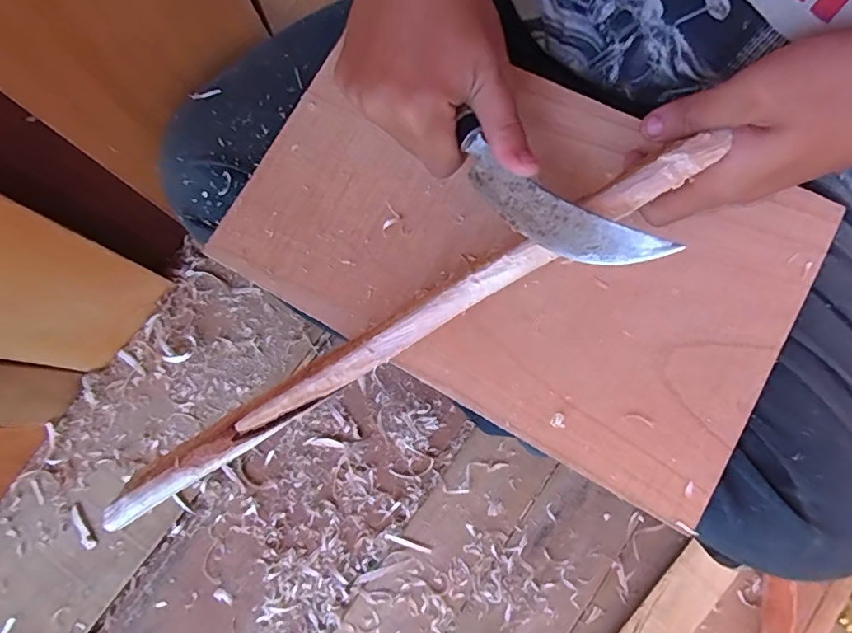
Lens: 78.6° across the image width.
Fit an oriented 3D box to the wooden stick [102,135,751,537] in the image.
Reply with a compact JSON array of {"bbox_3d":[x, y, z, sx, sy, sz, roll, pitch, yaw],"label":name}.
[{"bbox_3d":[-0.018,0.011,0.274,0.364,0.029,0.024,-32,81,6],"label":"wooden stick"}]

